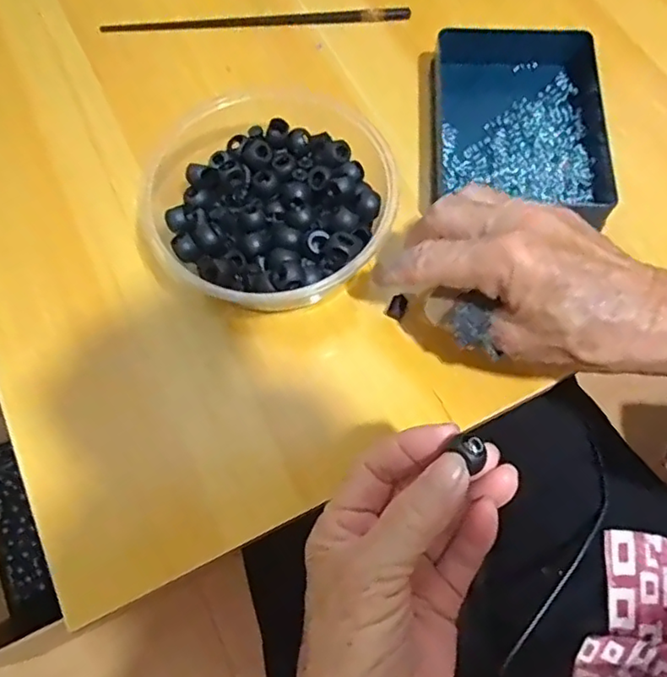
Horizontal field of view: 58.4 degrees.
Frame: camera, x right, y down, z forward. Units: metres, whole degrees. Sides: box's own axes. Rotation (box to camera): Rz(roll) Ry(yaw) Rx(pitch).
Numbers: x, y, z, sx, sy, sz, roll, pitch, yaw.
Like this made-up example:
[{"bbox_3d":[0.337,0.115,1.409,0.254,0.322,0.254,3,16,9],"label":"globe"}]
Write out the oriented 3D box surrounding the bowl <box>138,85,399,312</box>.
[{"bbox_3d":[-0.042,-0.085,0.369,0.138,0.056,0.159,-32,71,-13],"label":"bowl"}]

